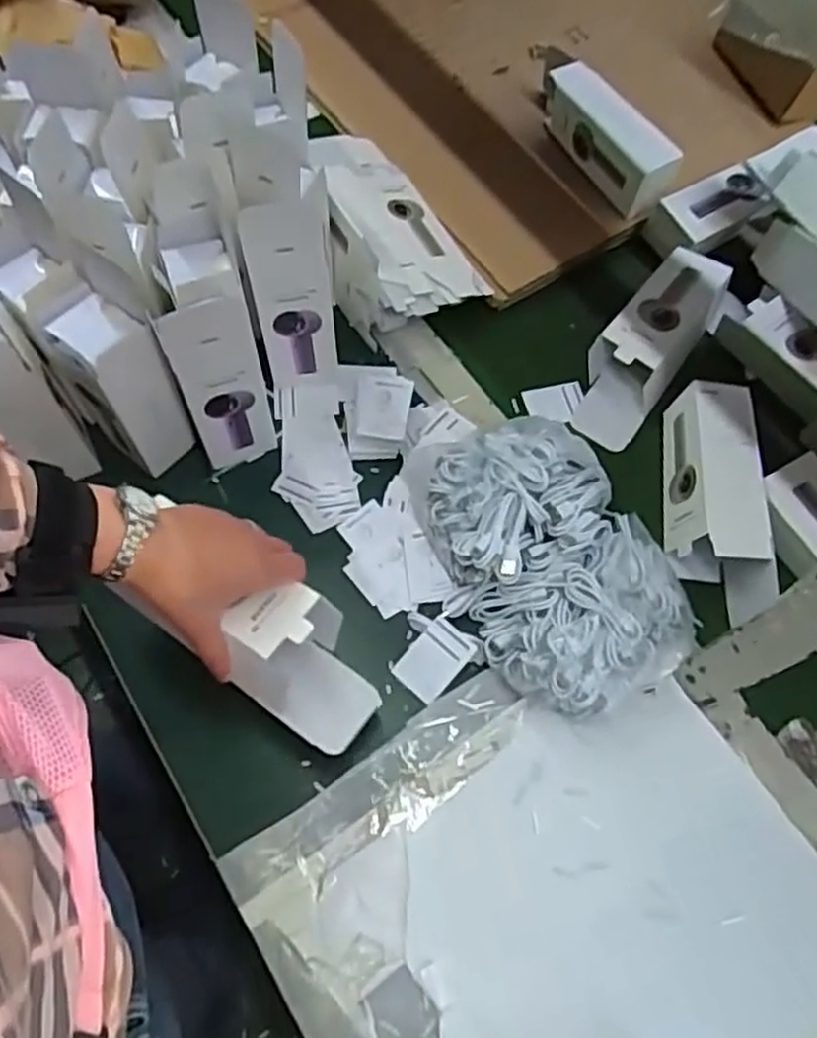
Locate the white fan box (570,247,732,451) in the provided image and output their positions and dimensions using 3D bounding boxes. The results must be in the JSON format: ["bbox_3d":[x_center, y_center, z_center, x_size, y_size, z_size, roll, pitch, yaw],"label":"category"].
[{"bbox_3d":[0.256,-0.188,0.809,0.087,0.064,0.243,32,82,12],"label":"white fan box"}]

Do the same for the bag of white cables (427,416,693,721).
[{"bbox_3d":[0.132,0.035,0.675,0.202,0.059,0.268,-33,71,-17],"label":"bag of white cables"}]

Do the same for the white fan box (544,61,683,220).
[{"bbox_3d":[0.223,-0.443,0.864,0.056,0.079,0.194,-32,71,-17],"label":"white fan box"}]

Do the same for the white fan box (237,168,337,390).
[{"bbox_3d":[-0.108,-0.230,0.692,0.072,0.211,0.094,-3,65,-5],"label":"white fan box"}]

